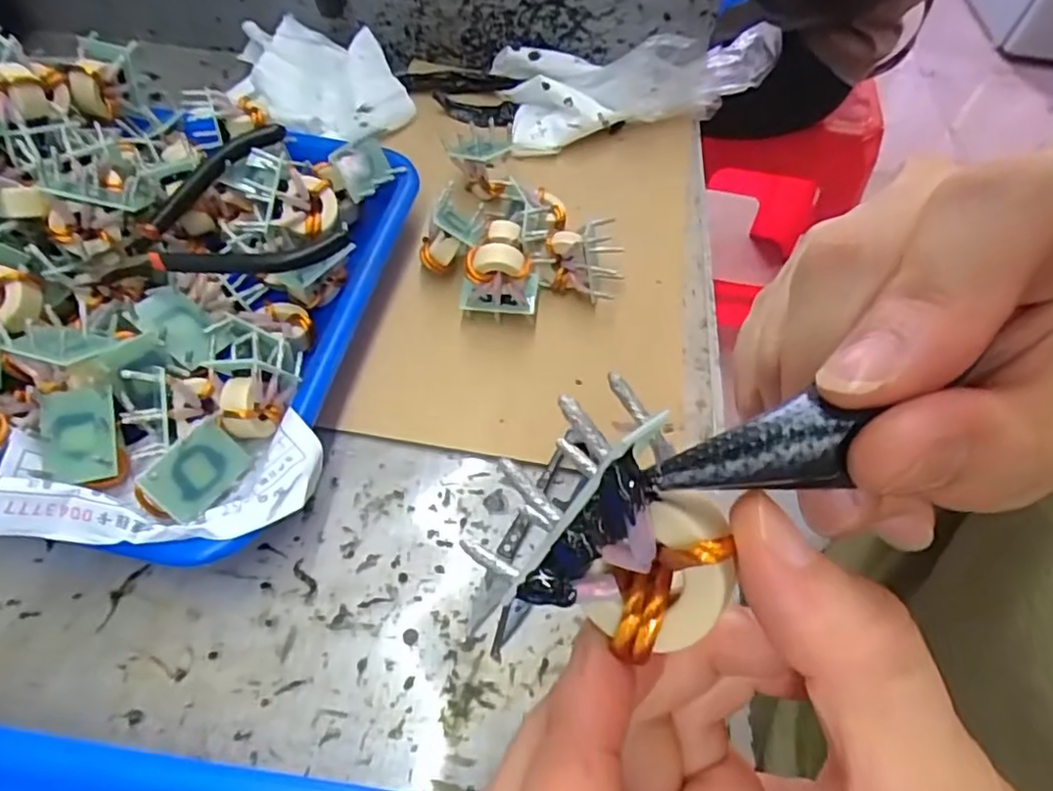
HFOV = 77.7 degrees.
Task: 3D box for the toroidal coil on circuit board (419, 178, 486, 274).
[{"bbox_3d":[-0.041,-0.089,0.352,0.029,0.036,0.037,31,35,-16],"label":"toroidal coil on circuit board"}]

